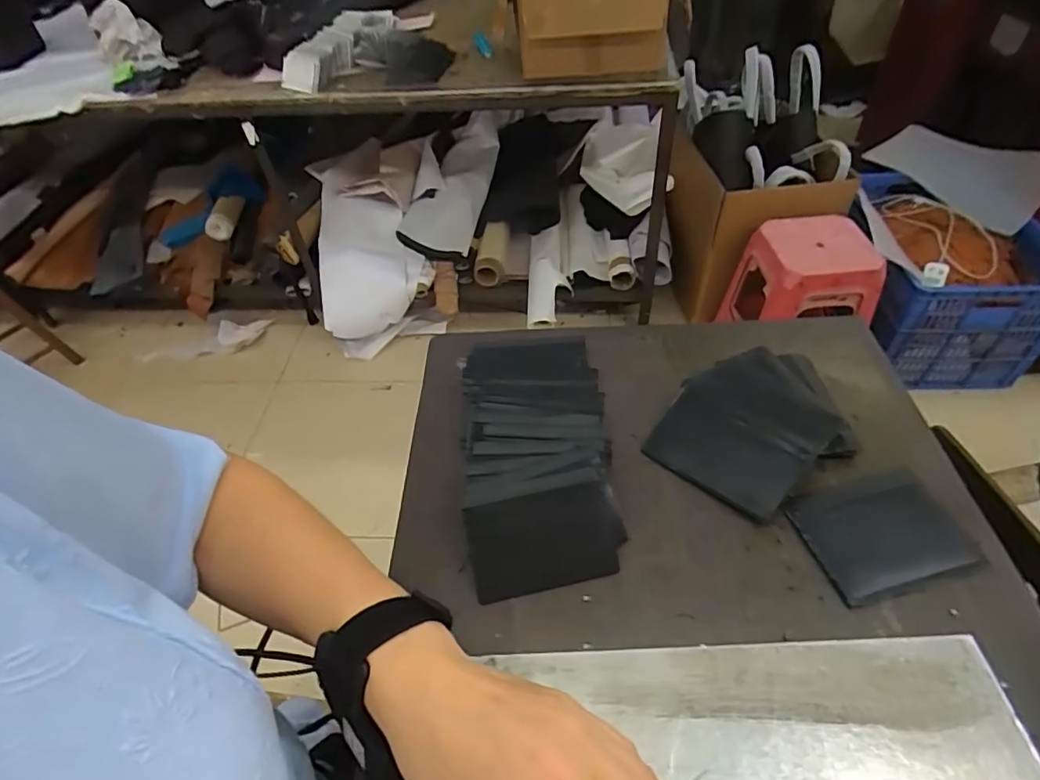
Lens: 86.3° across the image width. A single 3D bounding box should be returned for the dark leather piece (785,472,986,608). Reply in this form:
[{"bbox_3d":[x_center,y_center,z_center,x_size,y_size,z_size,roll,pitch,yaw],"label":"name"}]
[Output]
[{"bbox_3d":[0.256,0.100,0.393,0.105,0.007,0.079,-15,51,-5],"label":"dark leather piece"}]

